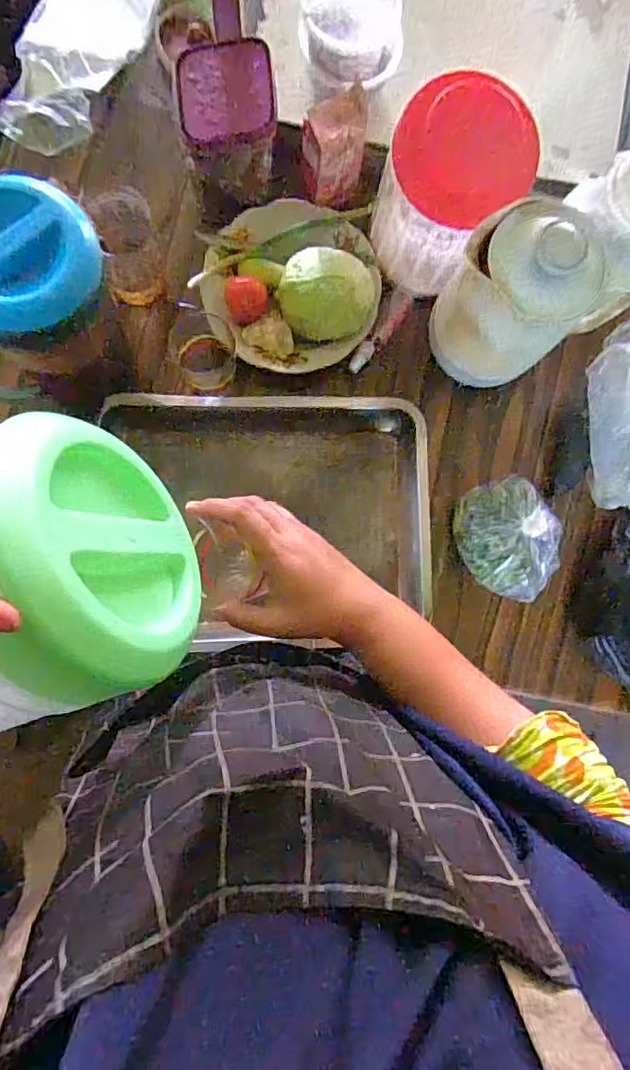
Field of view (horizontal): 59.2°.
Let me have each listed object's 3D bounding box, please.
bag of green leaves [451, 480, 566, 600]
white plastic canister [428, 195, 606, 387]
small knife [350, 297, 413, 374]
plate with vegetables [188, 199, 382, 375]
[{"bbox_3d":[0.234,0.007,0.659,0.122,0.068,0.144,-14,86,-4],"label":"bag of green leaves"},{"bbox_3d":[0.206,-0.251,0.574,0.127,0.170,0.133,0,85,-3],"label":"white plastic canister"},{"bbox_3d":[0.082,-0.244,0.676,0.019,0.016,0.116,41,84,1],"label":"small knife"},{"bbox_3d":[-0.029,-0.298,0.645,0.205,0.077,0.196,0,85,-3],"label":"plate with vegetables"}]

